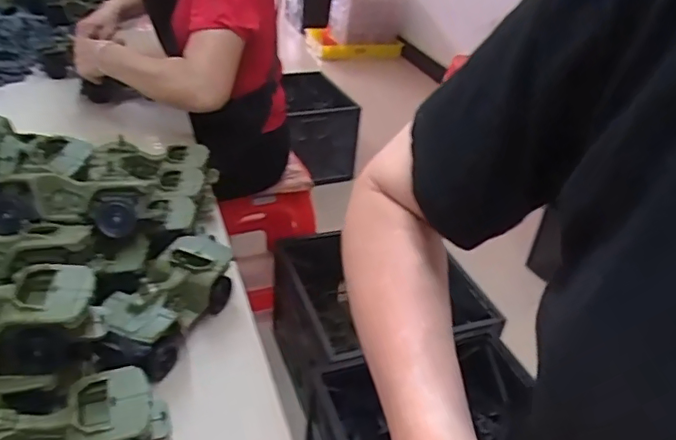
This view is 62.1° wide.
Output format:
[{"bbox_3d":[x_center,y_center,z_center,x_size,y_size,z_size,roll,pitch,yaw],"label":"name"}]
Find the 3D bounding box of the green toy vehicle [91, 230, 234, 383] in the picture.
[{"bbox_3d":[-0.192,0.096,0.634,0.096,0.086,0.190,12,34,8],"label":"green toy vehicle"}]

